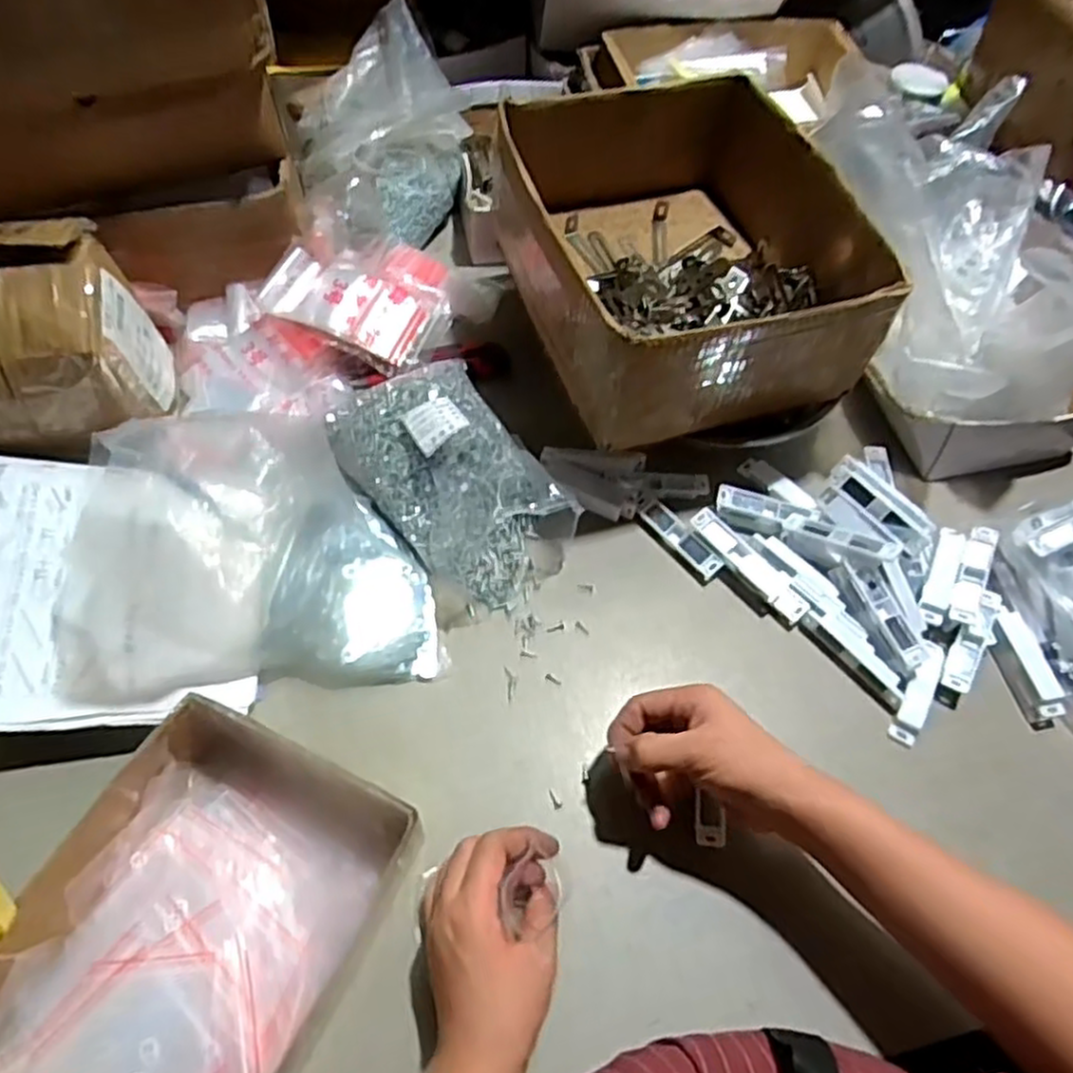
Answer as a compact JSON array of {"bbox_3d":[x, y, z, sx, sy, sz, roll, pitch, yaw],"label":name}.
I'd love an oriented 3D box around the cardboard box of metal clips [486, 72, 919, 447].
[{"bbox_3d":[0.125,-0.250,0.681,0.265,0.134,0.308,-15,60,-12],"label":"cardboard box of metal clips"}]

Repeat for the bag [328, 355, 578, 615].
[{"bbox_3d":[-0.067,-0.057,0.643,0.141,0.084,0.218,-32,65,-21],"label":"bag"}]

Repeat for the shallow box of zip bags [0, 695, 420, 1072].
[{"bbox_3d":[-0.207,0.242,0.444,0.174,0.069,0.248,23,59,11],"label":"shallow box of zip bags"}]

